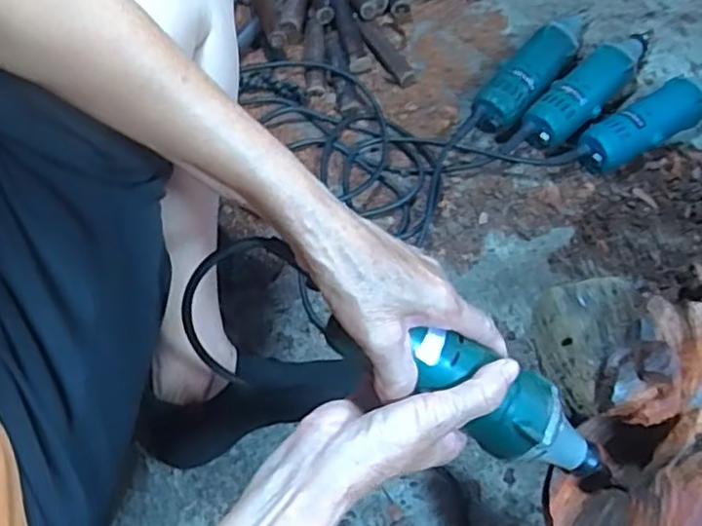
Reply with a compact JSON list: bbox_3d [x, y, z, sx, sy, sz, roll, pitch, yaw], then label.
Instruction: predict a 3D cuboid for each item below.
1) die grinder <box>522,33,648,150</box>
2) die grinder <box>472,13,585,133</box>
[{"bbox_3d":[0.272,-0.200,0.768,0.057,0.053,0.206,40,73,19],"label":"die grinder"},{"bbox_3d":[0.215,-0.228,0.779,0.055,0.058,0.216,36,71,18],"label":"die grinder"}]

